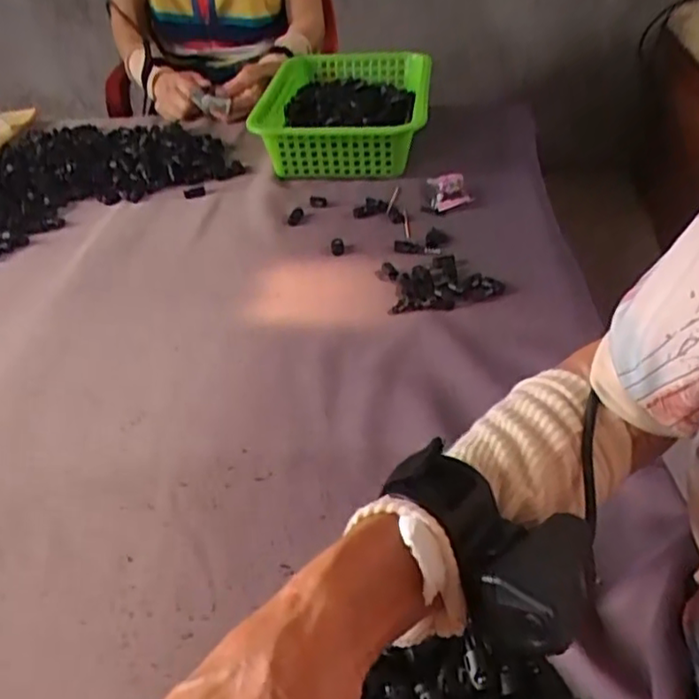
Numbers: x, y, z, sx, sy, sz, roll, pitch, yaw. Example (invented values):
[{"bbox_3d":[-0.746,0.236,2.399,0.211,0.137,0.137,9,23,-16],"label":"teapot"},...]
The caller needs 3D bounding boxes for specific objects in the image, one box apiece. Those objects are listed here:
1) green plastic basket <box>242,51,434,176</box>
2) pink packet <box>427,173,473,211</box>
[{"bbox_3d":[-0.001,-0.336,0.918,0.219,0.089,0.345,3,40,7],"label":"green plastic basket"},{"bbox_3d":[0.121,-0.191,0.771,0.043,0.021,0.046,-10,40,-7],"label":"pink packet"}]

